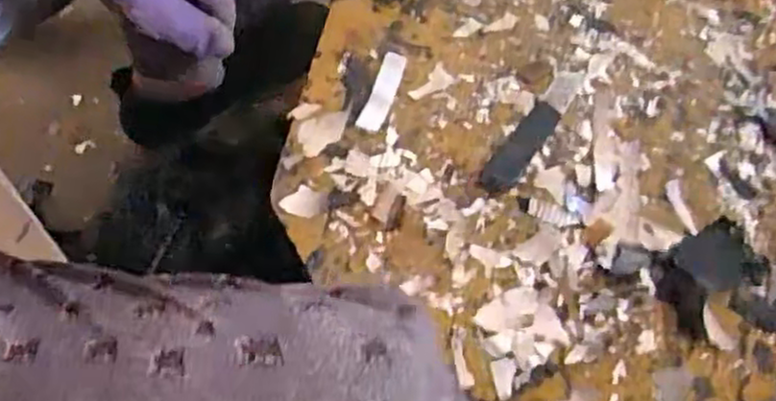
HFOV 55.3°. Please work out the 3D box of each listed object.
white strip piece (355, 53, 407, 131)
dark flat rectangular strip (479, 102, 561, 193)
[{"bbox_3d":[-0.003,-0.072,0.491,0.016,0.004,0.060,19,68,7],"label":"white strip piece"},{"bbox_3d":[0.086,-0.035,0.481,0.020,0.004,0.073,34,74,10],"label":"dark flat rectangular strip"}]

